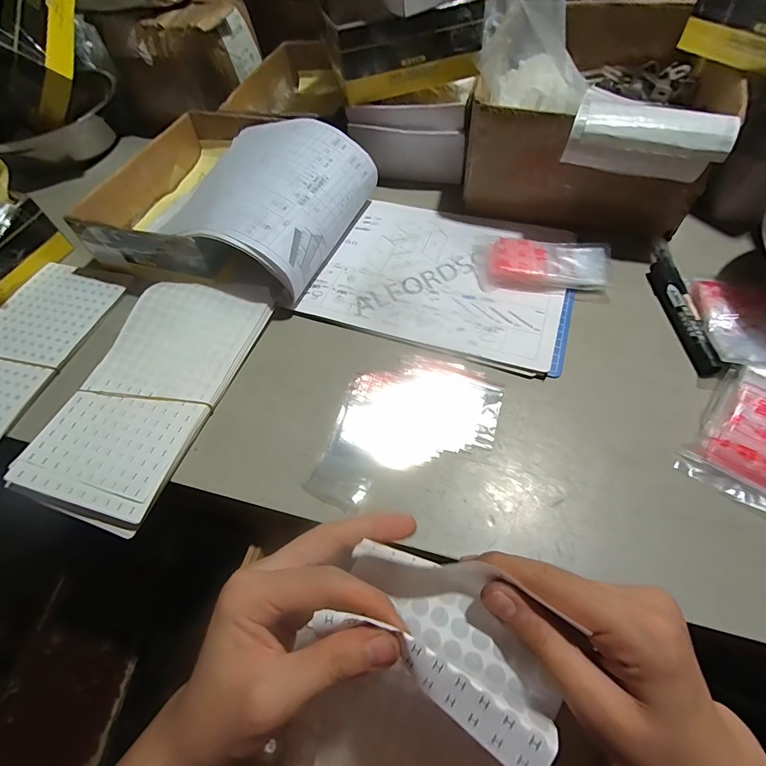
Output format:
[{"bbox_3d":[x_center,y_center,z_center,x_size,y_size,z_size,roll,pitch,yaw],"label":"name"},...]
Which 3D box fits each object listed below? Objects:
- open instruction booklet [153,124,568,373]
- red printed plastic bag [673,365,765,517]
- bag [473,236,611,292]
[{"bbox_3d":[0.000,-0.163,0.429,0.423,0.076,0.210,20,60,14],"label":"open instruction booklet"},{"bbox_3d":[0.299,0.040,0.312,0.079,0.029,0.118,35,64,22],"label":"red printed plastic bag"},{"bbox_3d":[0.172,-0.133,0.432,0.134,0.020,0.076,4,57,5],"label":"bag"}]

